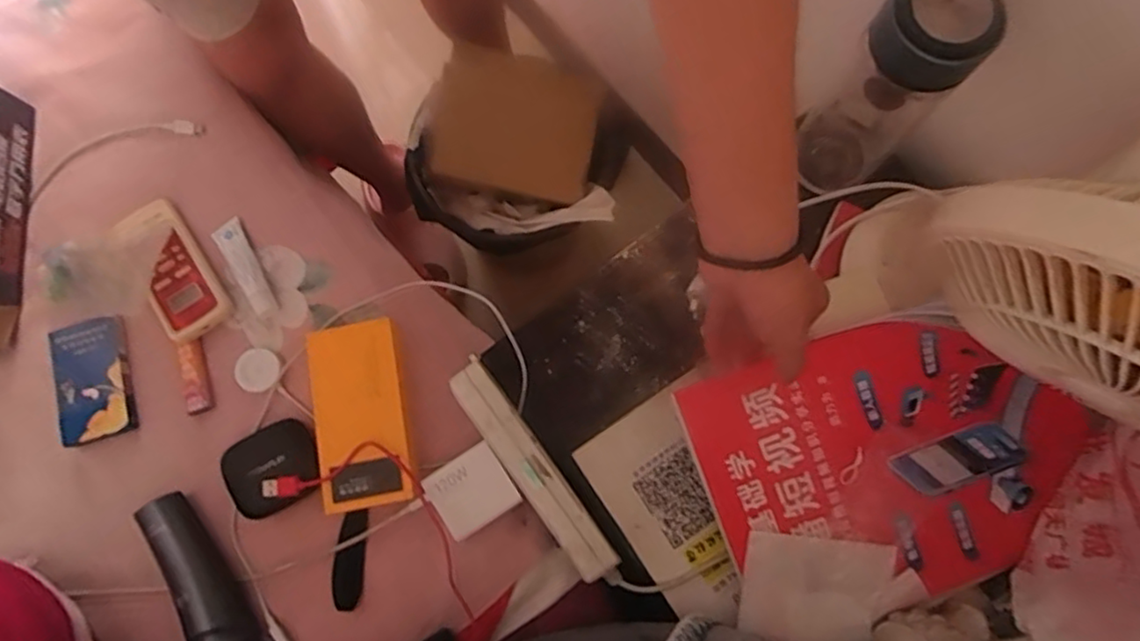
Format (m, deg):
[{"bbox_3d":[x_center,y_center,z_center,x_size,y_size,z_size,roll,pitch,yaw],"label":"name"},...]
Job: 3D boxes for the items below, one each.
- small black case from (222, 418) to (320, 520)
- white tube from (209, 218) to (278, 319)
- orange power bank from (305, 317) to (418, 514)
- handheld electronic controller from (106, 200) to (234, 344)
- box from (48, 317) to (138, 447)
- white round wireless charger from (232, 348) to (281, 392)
[{"bbox_3d":[-0.238,0.119,0.520,0.075,0.030,0.064,-23,78,-5],"label":"small black case"},{"bbox_3d":[-0.281,-0.044,0.558,0.024,0.010,0.095,-28,78,-6],"label":"white tube"},{"bbox_3d":[-0.167,0.075,0.520,0.076,0.033,0.142,-11,77,-3],"label":"orange power bank"},{"bbox_3d":[-0.342,-0.044,0.554,0.055,0.023,0.127,-36,79,-8],"label":"handheld electronic controller"},{"bbox_3d":[-0.400,0.051,0.543,0.057,0.020,0.101,-18,77,-4],"label":"box"},{"bbox_3d":[-0.264,0.042,0.543,0.036,0.006,0.035,0,77,0],"label":"white round wireless charger"}]

